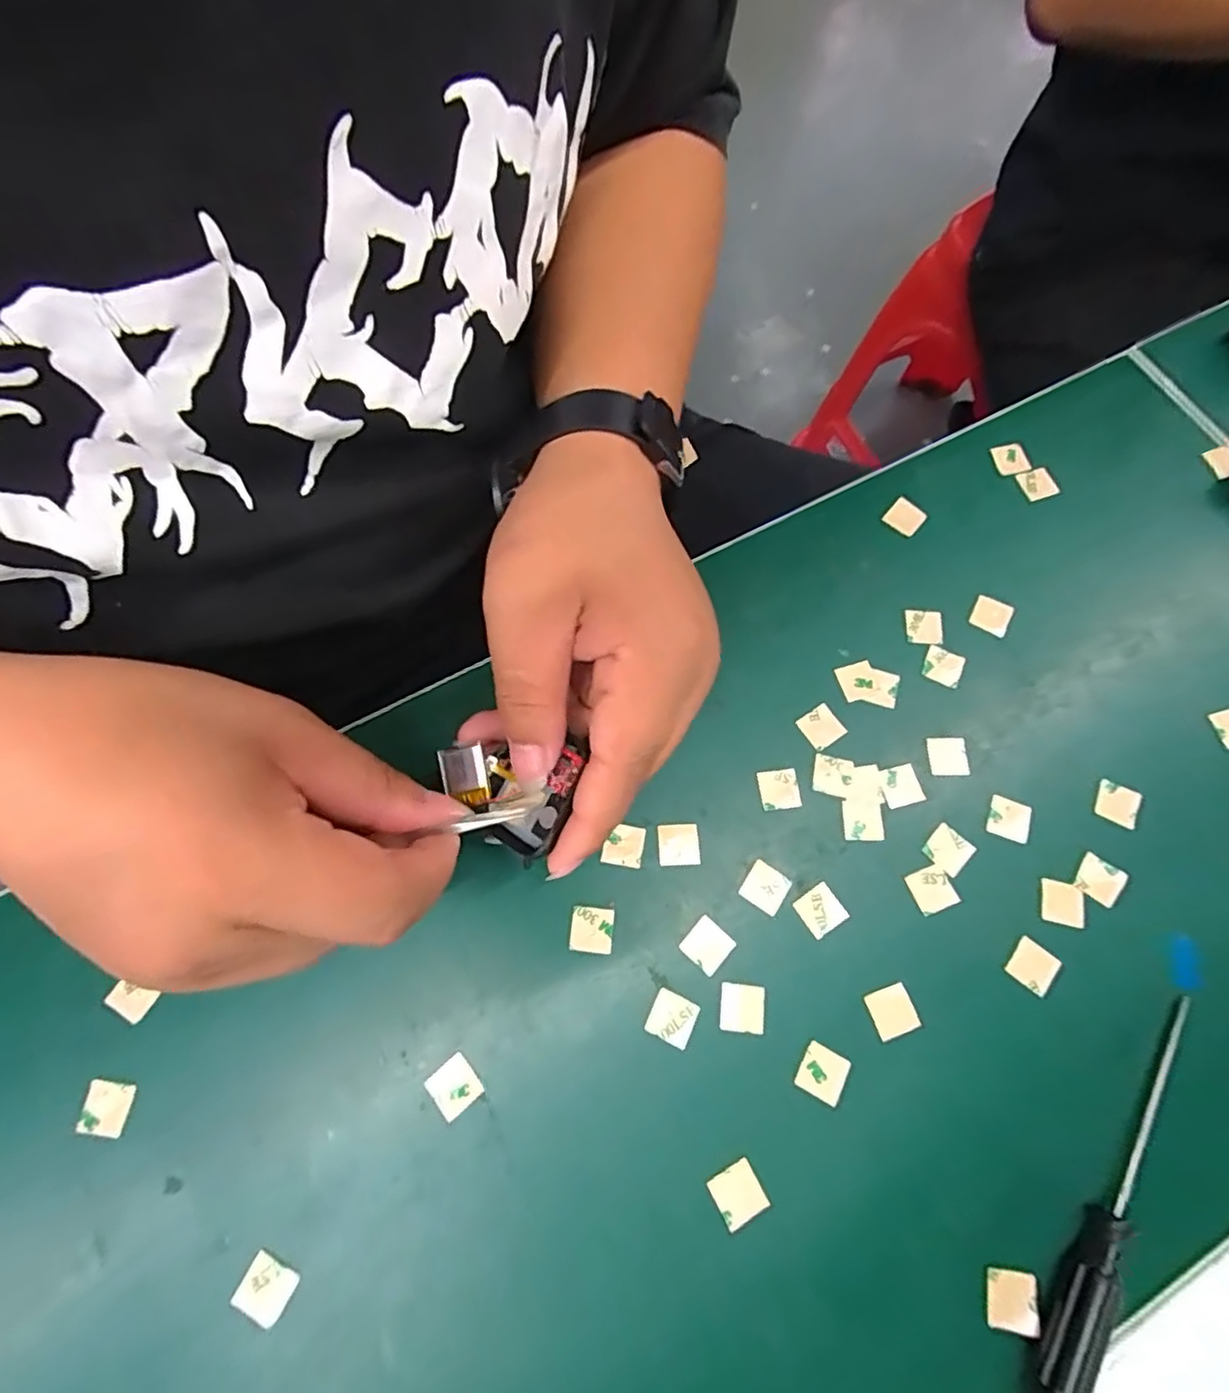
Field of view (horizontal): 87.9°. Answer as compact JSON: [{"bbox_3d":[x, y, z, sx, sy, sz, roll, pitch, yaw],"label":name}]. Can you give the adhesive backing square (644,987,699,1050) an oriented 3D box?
[{"bbox_3d":[0.020,0.114,0.226,0.015,0.004,0.015,23,73,10],"label":"adhesive backing square"}]

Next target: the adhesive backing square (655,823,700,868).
[{"bbox_3d":[0.024,0.057,0.245,0.015,0.004,0.015,-4,74,-1],"label":"adhesive backing square"}]

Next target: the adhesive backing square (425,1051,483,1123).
[{"bbox_3d":[-0.055,0.134,0.219,0.015,0.004,0.016,-38,73,-14],"label":"adhesive backing square"}]

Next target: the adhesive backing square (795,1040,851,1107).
[{"bbox_3d":[0.072,0.131,0.221,0.015,0.004,0.016,25,75,16],"label":"adhesive backing square"}]

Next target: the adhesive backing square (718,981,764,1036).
[{"bbox_3d":[0.046,0.111,0.228,0.016,0.004,0.016,5,74,2],"label":"adhesive backing square"}]

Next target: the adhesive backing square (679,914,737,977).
[{"bbox_3d":[0.034,0.091,0.234,0.016,0.004,0.016,42,80,14],"label":"adhesive backing square"}]

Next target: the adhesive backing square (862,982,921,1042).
[{"bbox_3d":[0.099,0.113,0.228,0.015,0.004,0.016,-22,77,0],"label":"adhesive backing square"}]

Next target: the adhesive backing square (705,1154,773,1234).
[{"bbox_3d":[0.041,0.164,0.210,0.016,0.004,0.015,-27,71,-10],"label":"adhesive backing square"}]

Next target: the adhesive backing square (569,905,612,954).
[{"bbox_3d":[-0.009,0.086,0.235,0.015,0.004,0.015,5,70,1],"label":"adhesive backing square"}]

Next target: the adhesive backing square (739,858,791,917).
[{"bbox_3d":[0.057,0.072,0.241,0.015,0.004,0.015,31,79,12],"label":"adhesive backing square"}]

